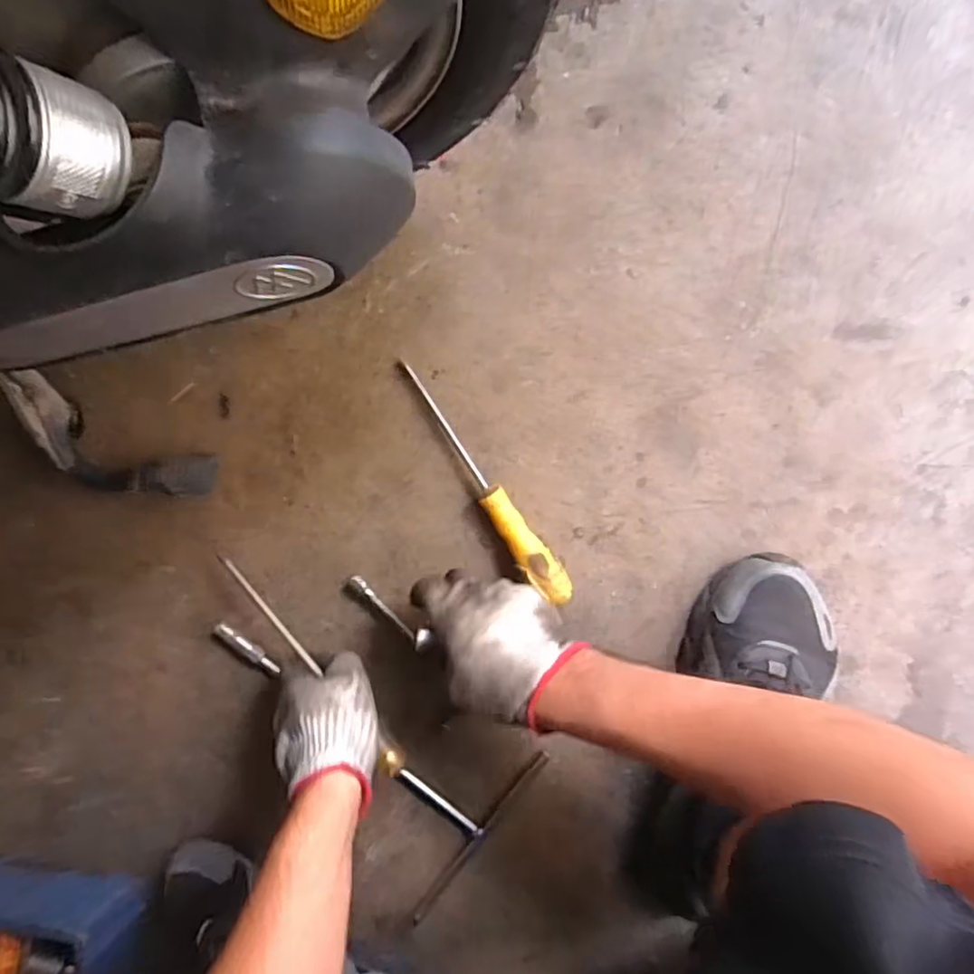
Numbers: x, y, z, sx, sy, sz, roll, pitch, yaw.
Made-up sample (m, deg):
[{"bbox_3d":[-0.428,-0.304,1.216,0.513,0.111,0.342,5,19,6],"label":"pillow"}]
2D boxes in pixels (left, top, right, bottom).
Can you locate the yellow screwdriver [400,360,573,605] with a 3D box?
[{"bbox_3d":[-0.006,-0.002,0.536,0.028,0.028,0.237,-38,86,5],"label":"yellow screwdriver"}]

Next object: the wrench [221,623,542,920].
[{"bbox_3d":[-0.125,0.224,0.573,0.305,0.021,0.190,36,94,1],"label":"wrench"}]

